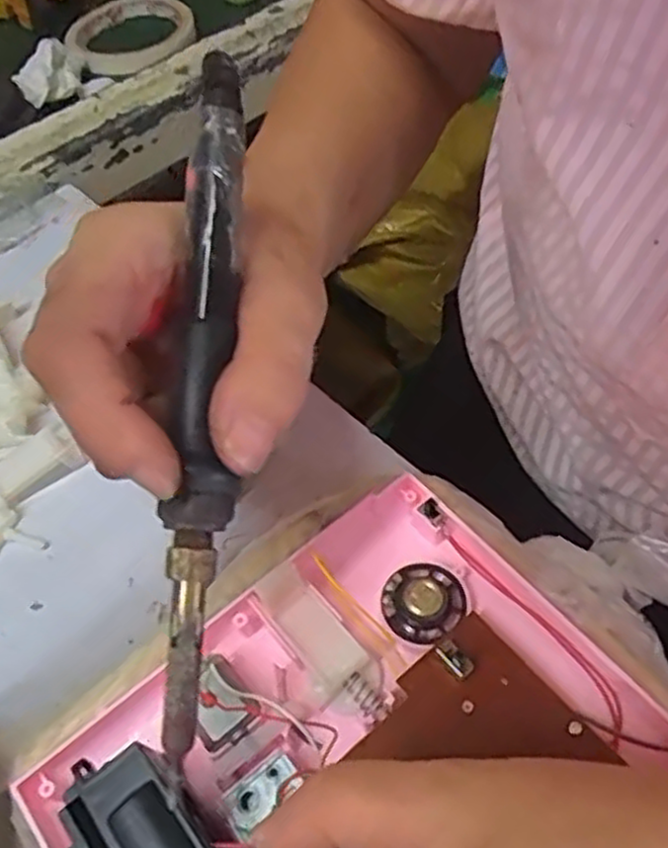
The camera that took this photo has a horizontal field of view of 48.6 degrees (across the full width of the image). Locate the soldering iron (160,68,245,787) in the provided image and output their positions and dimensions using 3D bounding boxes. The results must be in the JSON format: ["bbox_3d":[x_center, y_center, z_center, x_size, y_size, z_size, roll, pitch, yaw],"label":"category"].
[{"bbox_3d":[-0.034,-0.006,0.194,0.018,0.015,0.188,1,82,6],"label":"soldering iron"}]

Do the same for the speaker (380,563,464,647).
[{"bbox_3d":[0.030,0.058,0.248,0.027,0.010,0.026,-2,53,3],"label":"speaker"}]

